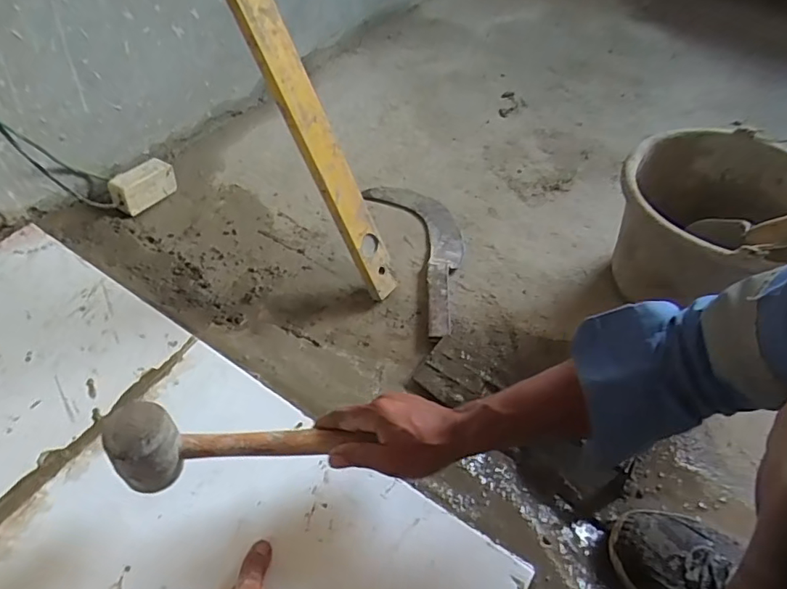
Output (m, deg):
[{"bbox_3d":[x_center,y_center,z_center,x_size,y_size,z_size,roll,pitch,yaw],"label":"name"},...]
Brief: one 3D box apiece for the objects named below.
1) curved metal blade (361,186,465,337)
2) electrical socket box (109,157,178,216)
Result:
[{"bbox_3d":[0.062,-0.080,0.851,0.127,0.018,0.343,-14,53,-13],"label":"curved metal blade"},{"bbox_3d":[-0.437,-0.189,0.896,0.052,0.063,0.111,30,56,20],"label":"electrical socket box"}]

